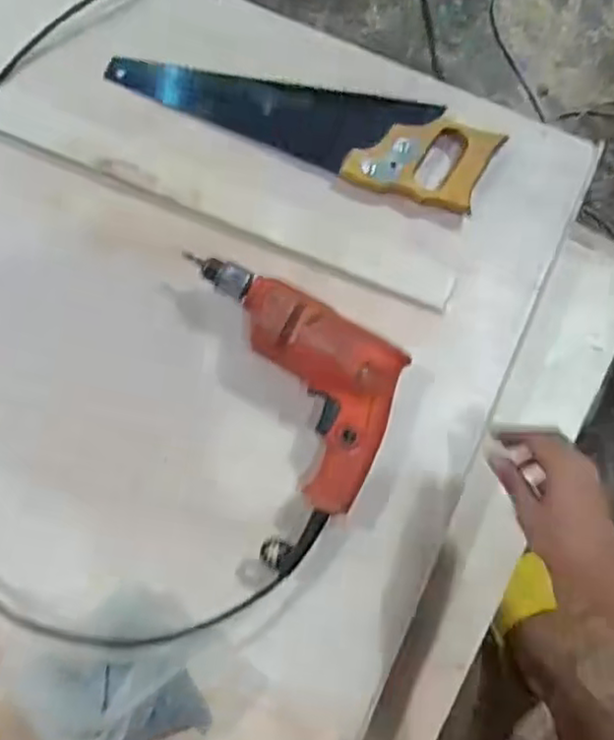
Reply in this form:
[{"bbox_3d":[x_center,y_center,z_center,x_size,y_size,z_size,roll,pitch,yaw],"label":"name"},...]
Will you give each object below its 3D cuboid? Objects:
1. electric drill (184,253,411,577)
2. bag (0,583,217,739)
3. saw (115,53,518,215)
[{"bbox_3d":[0.013,0.023,0.620,0.172,0.061,0.300,-15,83,-2],"label":"electric drill"},{"bbox_3d":[-0.179,0.278,0.586,0.172,0.061,0.139,-14,82,-2],"label":"bag"},{"bbox_3d":[-0.007,-0.259,0.676,0.409,0.016,0.099,17,83,2],"label":"saw"}]

